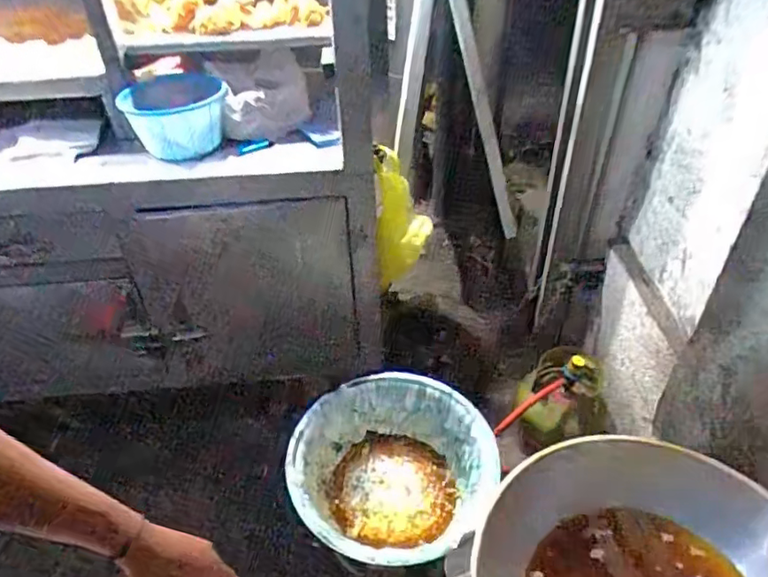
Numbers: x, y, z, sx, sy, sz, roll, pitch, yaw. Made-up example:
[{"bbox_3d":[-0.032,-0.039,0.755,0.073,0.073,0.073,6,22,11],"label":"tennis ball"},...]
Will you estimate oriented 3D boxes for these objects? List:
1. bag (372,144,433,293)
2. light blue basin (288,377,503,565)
[{"bbox_3d":[0.050,-0.170,1.565,0.142,0.433,0.128,-5,42,-5],"label":"bag"},{"bbox_3d":[0.011,0.372,1.141,0.365,0.159,0.402,25,47,26],"label":"light blue basin"}]

